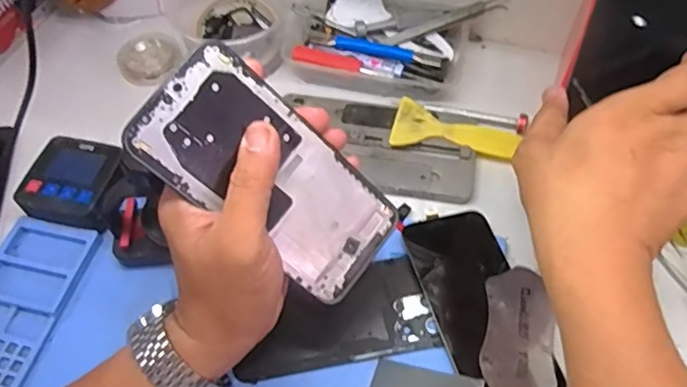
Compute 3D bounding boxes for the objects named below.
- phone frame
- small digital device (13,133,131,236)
[{"bbox_3d":[-0.037,-0.005,0.314,0.071,0.159,0.004,-52,27,-9],"label":"phone frame"},{"bbox_3d":[-0.214,-0.008,0.457,0.080,0.032,0.074,10,57,8],"label":"small digital device"}]

